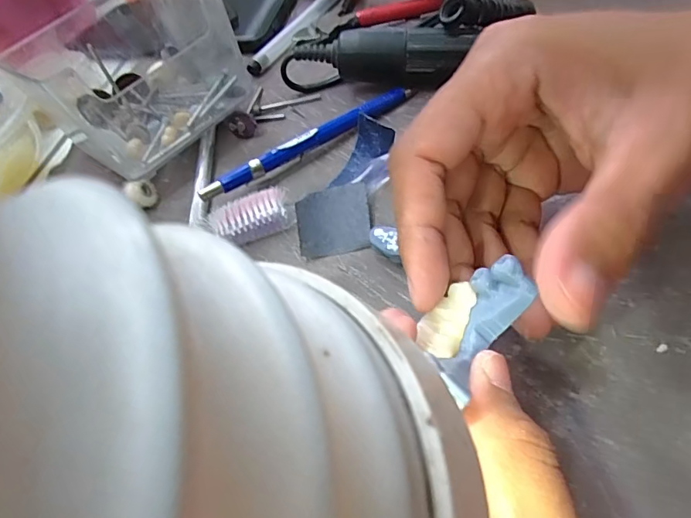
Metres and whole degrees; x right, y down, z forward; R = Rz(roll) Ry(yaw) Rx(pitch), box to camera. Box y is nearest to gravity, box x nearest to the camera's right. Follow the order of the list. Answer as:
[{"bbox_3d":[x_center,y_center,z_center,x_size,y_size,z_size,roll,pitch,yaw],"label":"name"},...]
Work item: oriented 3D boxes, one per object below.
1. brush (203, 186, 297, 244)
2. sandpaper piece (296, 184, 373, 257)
[{"bbox_3d":[-0.044,-0.018,0.230,0.039,0.012,0.022,-25,53,-7],"label":"brush"},{"bbox_3d":[-0.005,-0.018,0.222,0.032,0.004,0.032,-7,74,-2],"label":"sandpaper piece"}]

